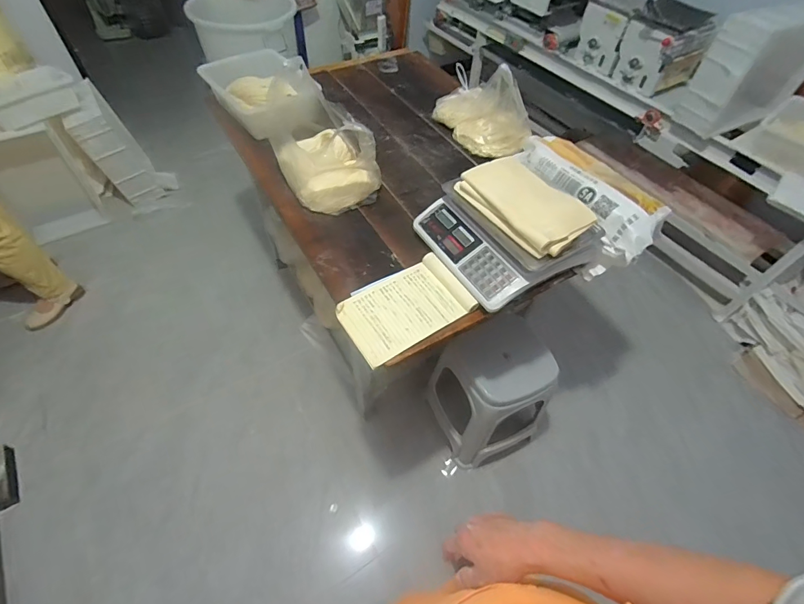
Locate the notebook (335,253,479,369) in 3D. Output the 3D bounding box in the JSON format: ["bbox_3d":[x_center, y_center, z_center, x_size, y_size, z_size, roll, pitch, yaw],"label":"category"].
[{"bbox_3d":[0.007,0.007,0.926,0.276,0.024,0.183,-26,59,-21],"label":"notebook"}]

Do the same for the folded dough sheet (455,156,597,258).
[{"bbox_3d":[0.280,-0.236,0.953,0.175,0.047,0.302,-31,61,-23],"label":"folded dough sheet"}]

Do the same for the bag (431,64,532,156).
[{"bbox_3d":[0.256,-0.645,1.323,0.187,0.206,0.364,-26,59,-21],"label":"bag"}]

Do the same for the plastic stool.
[{"bbox_3d":[0.302,0.307,1.373,0.321,0.415,0.290,-19,57,-17],"label":"plastic stool"}]

